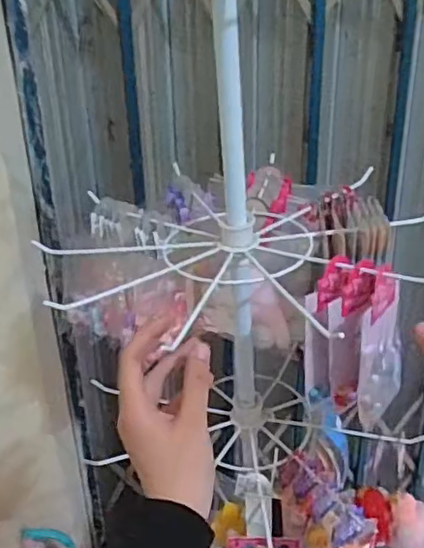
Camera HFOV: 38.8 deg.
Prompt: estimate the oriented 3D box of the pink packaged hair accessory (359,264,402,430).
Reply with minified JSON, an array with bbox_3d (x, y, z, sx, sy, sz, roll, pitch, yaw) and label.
[{"bbox_3d":[0.155,0.059,0.543,0.026,0.141,0.071,13,31,27],"label":"pink packaged hair accessory"}]

